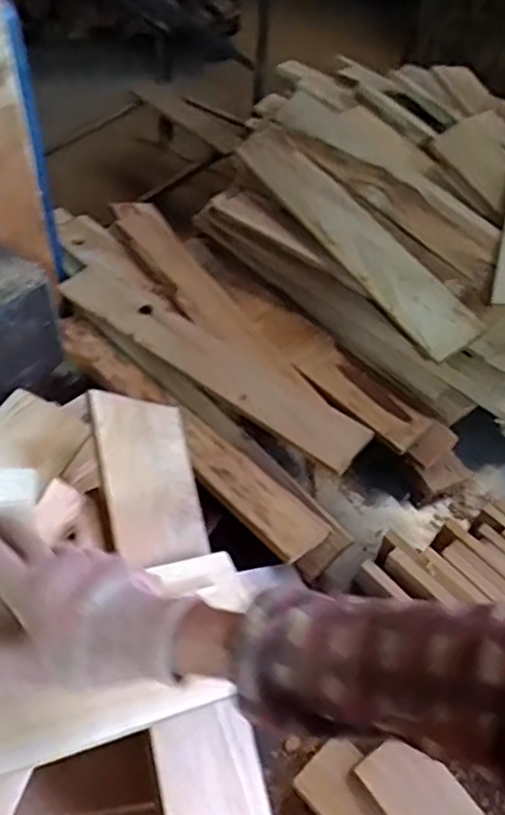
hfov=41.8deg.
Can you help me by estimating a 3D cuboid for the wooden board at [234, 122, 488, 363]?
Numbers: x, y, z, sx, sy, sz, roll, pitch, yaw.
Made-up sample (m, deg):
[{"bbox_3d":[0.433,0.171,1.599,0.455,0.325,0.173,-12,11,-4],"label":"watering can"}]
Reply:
[{"bbox_3d":[0.139,-0.257,0.958,0.083,0.028,0.479,-36,66,-2],"label":"wooden board"}]

